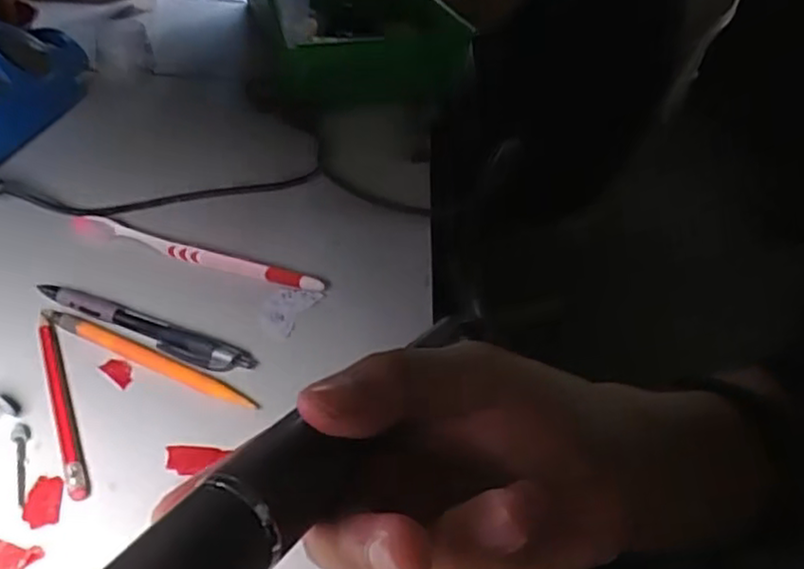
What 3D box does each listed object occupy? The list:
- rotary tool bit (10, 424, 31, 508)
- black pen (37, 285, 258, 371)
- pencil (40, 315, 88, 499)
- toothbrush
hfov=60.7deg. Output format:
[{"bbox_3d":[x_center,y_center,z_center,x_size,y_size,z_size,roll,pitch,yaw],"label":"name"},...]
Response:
[{"bbox_3d":[-0.173,0.080,0.312,0.007,0.005,0.047,-13,41,-21],"label":"rotary tool bit"},{"bbox_3d":[-0.144,0.023,0.378,0.136,0.008,0.020,18,40,17],"label":"black pen"},{"bbox_3d":[-0.171,0.055,0.341,0.008,0.010,0.127,-16,42,-24],"label":"pencil"},{"bbox_3d":[-0.130,-0.019,0.430,0.170,0.011,0.011,13,39,11],"label":"toothbrush"}]

